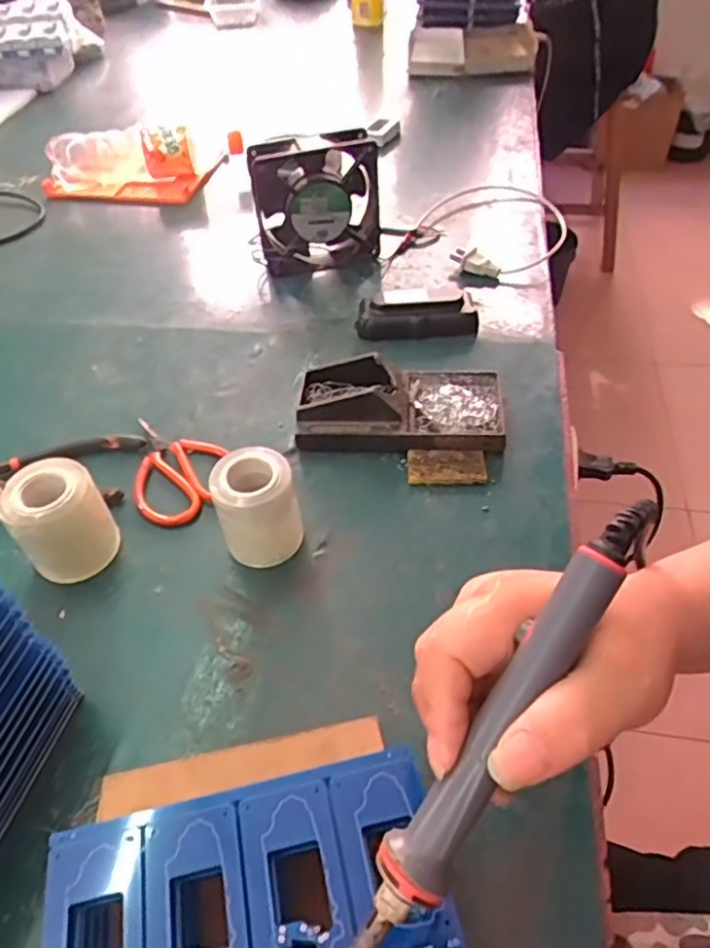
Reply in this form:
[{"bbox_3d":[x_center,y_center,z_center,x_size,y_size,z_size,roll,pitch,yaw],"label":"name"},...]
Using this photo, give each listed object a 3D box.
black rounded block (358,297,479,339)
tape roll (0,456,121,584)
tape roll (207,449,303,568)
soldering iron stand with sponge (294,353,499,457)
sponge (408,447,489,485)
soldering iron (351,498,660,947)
[{"bbox_3d":[0.057,-0.143,0.609,0.110,0.027,0.034,4,48,9],"label":"black rounded block"},{"bbox_3d":[-0.193,0.032,0.440,0.057,0.068,0.049,-28,51,-19],"label":"tape roll"},{"bbox_3d":[-0.063,0.022,0.437,0.050,0.066,0.046,-3,47,3],"label":"tape roll"},{"bbox_3d":[0.036,-0.055,0.521,0.159,0.038,0.089,0,47,6],"label":"soldering iron stand with sponge"},{"bbox_3d":[0.068,-0.006,0.496,0.057,0.009,0.030,1,48,6],"label":"sponge"},{"bbox_3d":[0.045,0.103,0.236,0.021,0.019,0.217,32,90,30],"label":"soldering iron"}]

